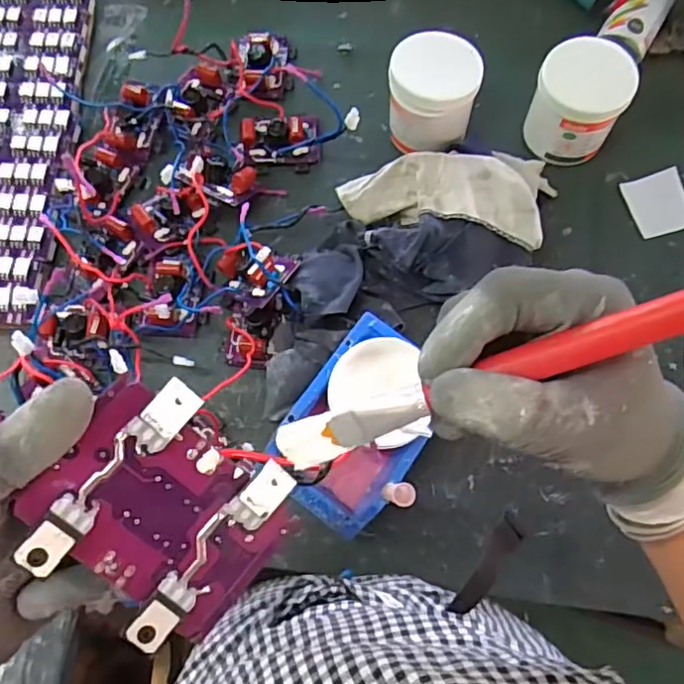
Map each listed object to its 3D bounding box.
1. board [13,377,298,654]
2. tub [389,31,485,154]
[{"bbox_3d":[-0.069,0.068,0.234,0.093,0.010,0.080,46,75,-15],"label":"board"},{"bbox_3d":[0.100,-0.267,0.660,0.093,0.110,0.087,-2,73,6],"label":"tub"}]

